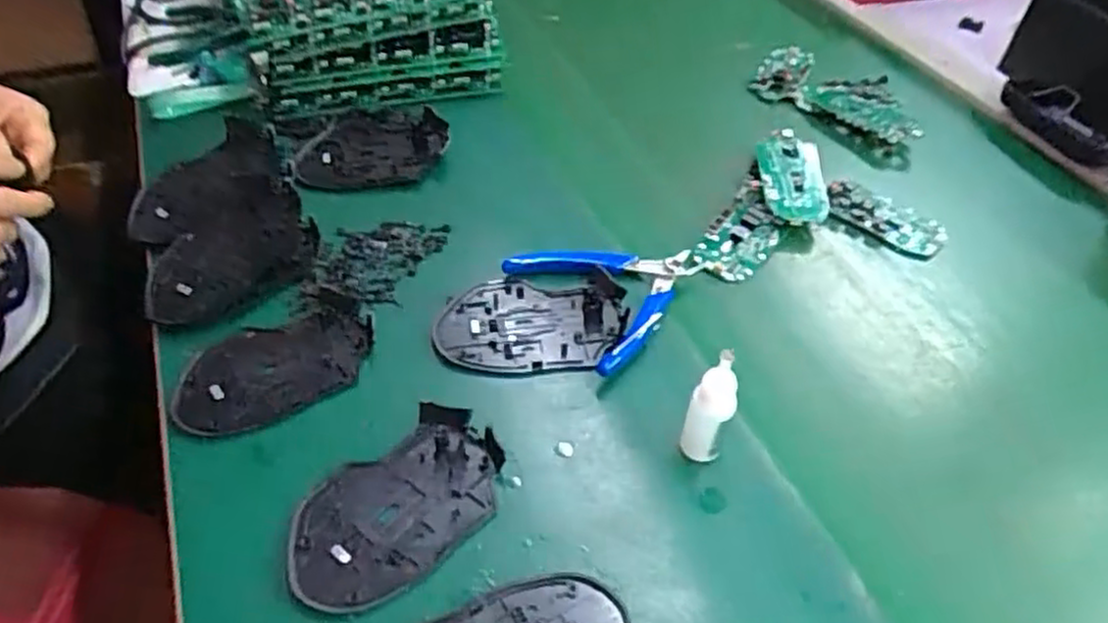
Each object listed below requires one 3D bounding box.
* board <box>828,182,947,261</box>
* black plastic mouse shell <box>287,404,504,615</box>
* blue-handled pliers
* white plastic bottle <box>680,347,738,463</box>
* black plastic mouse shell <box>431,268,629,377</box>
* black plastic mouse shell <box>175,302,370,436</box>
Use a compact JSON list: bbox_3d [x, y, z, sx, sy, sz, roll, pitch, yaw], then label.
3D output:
[{"bbox_3d":[0.248,-0.071,0.557,0.086,0.016,0.045,25,51,21],"label":"board"},{"bbox_3d":[-0.078,0.097,0.374,0.070,0.010,0.115,36,56,28],"label":"black plastic mouse shell"},{"bbox_3d":[0.022,-0.020,0.486,0.107,0.016,0.124,25,51,21],"label":"blue-handled pliers"},{"bbox_3d":[0.079,0.052,0.379,0.021,0.076,0.016,18,49,15],"label":"white plastic bottle"},{"bbox_3d":[-0.014,0.007,0.463,0.115,0.008,0.077,-2,47,-3],"label":"black plastic mouse shell"},{"bbox_3d":[-0.162,0.033,0.438,0.113,0.007,0.068,-22,51,-21],"label":"black plastic mouse shell"}]

